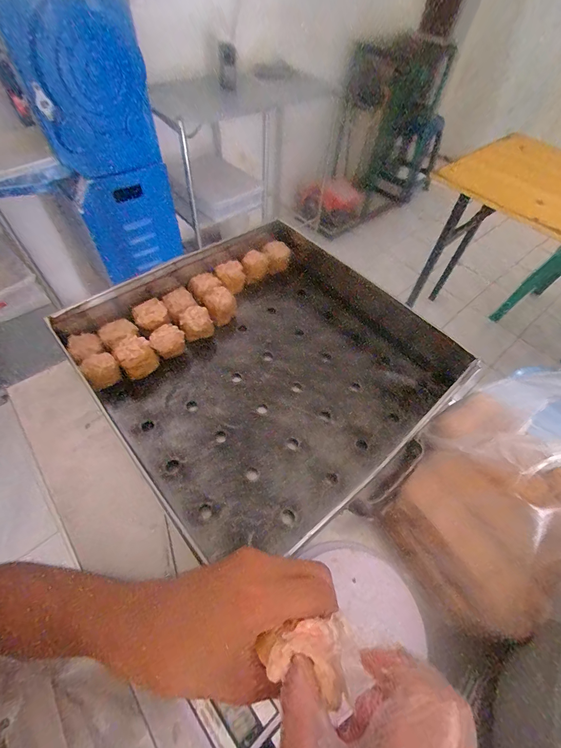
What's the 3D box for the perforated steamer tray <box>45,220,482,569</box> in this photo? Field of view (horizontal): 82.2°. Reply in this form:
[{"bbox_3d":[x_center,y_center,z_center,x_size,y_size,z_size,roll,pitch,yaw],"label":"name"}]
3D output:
[{"bbox_3d":[-0.014,-0.045,0.463,0.449,0.091,0.418,-35,65,-24],"label":"perforated steamer tray"}]

